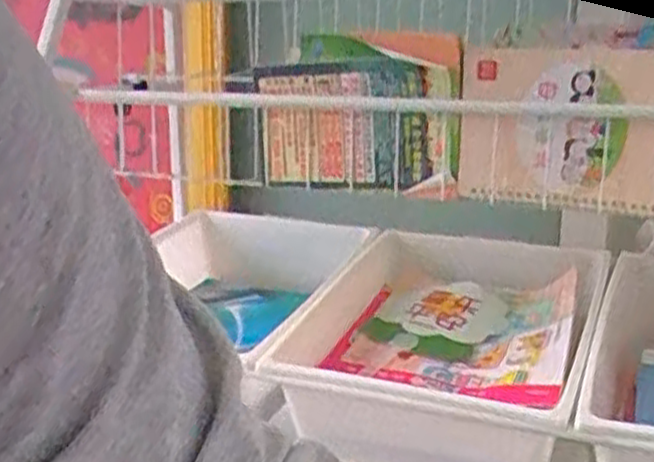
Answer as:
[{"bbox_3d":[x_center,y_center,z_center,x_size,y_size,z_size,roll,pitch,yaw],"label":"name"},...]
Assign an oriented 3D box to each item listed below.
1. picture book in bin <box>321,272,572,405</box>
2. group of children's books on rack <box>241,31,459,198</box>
[{"bbox_3d":[0.149,0.109,0.848,0.243,0.035,0.245,3,25,29],"label":"picture book in bin"},{"bbox_3d":[0.016,-0.113,0.773,0.227,0.143,0.048,11,18,39],"label":"group of children's books on rack"}]

